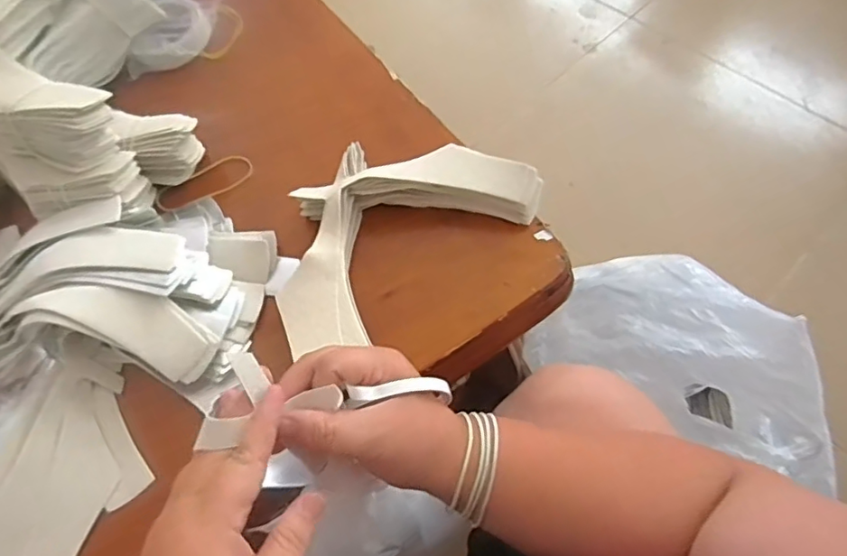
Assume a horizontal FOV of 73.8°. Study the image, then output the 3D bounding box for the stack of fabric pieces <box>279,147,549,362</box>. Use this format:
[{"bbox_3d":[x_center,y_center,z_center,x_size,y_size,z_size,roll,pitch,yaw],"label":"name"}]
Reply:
[{"bbox_3d":[-0.033,-0.045,0.534,0.284,0.043,0.171,-38,67,-17],"label":"stack of fabric pieces"}]

